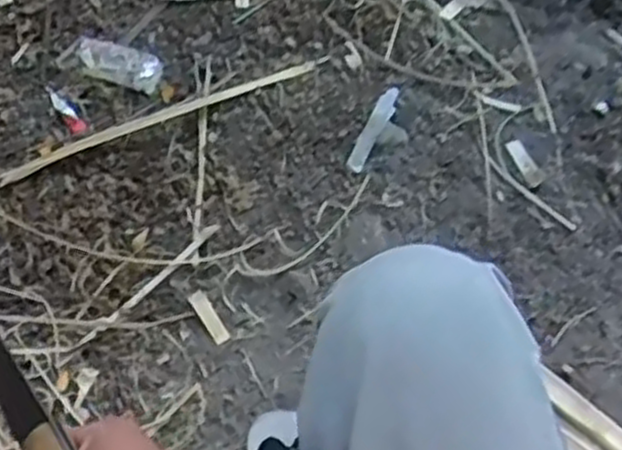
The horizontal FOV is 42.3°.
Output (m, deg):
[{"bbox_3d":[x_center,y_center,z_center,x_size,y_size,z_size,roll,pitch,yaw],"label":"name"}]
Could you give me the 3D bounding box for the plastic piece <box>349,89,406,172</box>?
[{"bbox_3d":[0.098,-0.127,1.084,0.056,0.016,0.134,20,59,12],"label":"plastic piece"}]

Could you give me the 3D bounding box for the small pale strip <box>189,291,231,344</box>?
[{"bbox_3d":[-0.120,0.107,0.945,0.021,0.005,0.070,-27,61,-17],"label":"small pale strip"}]

